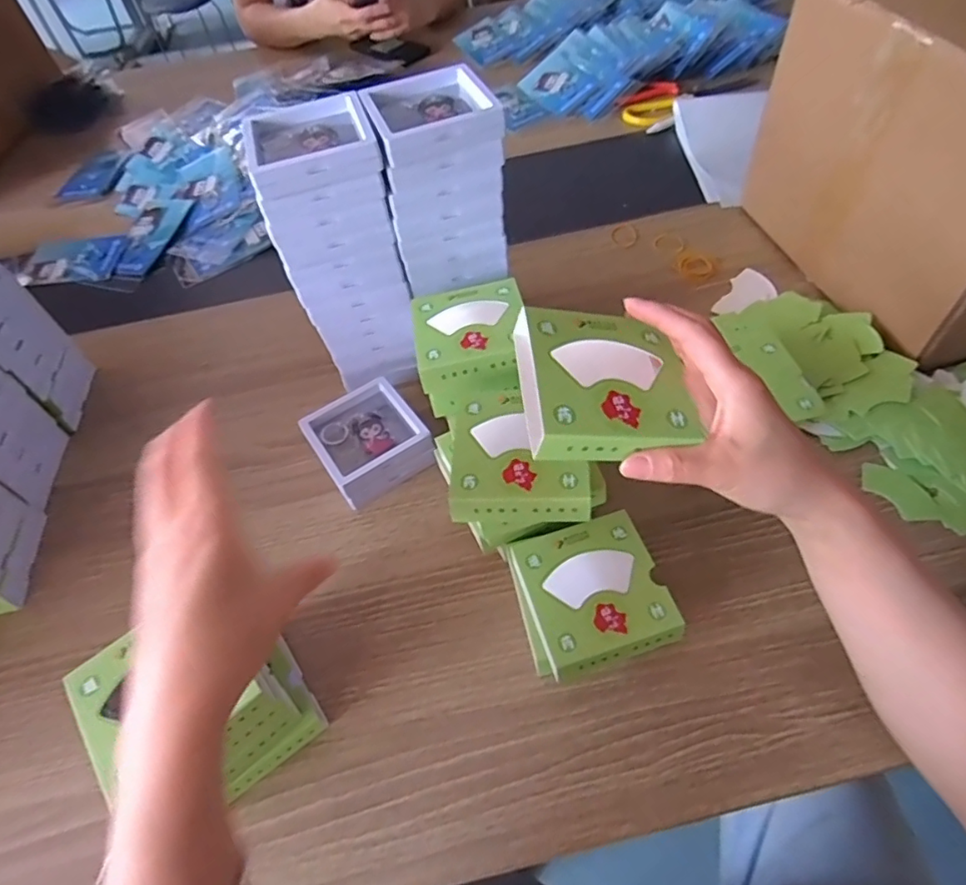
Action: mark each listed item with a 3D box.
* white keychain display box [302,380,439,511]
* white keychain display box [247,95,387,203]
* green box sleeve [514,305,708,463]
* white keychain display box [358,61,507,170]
[{"bbox_3d":[-0.103,0.000,0.520,0.090,0.040,0.094,-29,56,-15],"label":"white keychain display box"},{"bbox_3d":[-0.127,-0.221,0.421,0.087,0.020,0.094,-18,54,-8],"label":"white keychain display box"},{"bbox_3d":[0.064,-0.035,0.322,0.092,0.021,0.096,0,59,-10],"label":"green box sleeve"},{"bbox_3d":[-0.039,-0.248,0.429,0.089,0.024,0.099,-17,54,-7],"label":"white keychain display box"}]

